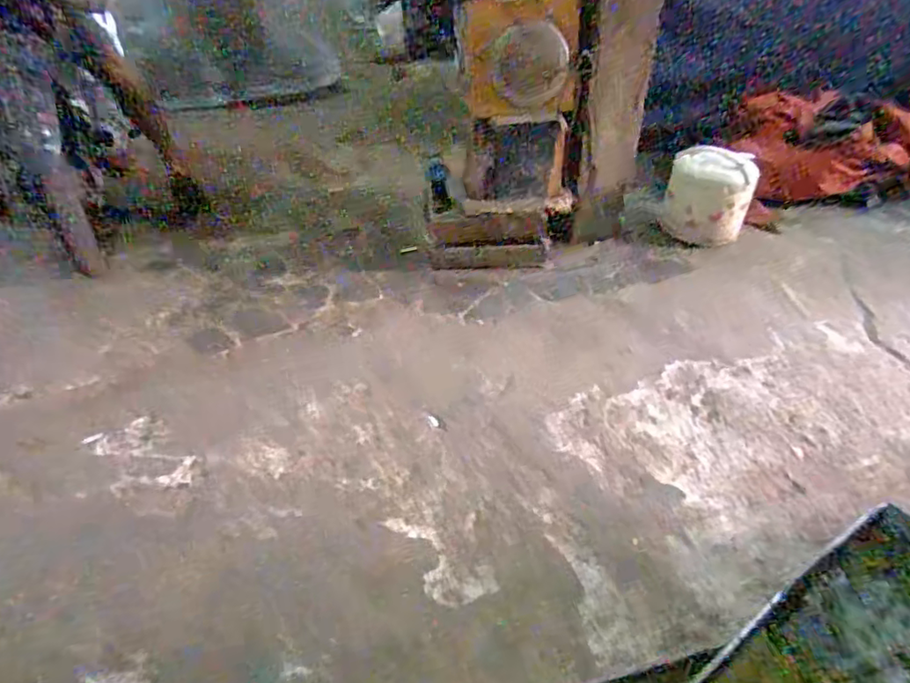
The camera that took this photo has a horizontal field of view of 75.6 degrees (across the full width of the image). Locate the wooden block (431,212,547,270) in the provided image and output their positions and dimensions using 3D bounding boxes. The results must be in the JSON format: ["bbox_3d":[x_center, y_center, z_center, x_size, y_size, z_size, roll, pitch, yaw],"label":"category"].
[{"bbox_3d":[0.106,-0.324,1.914,0.381,0.154,0.096,2,37,25],"label":"wooden block"}]

